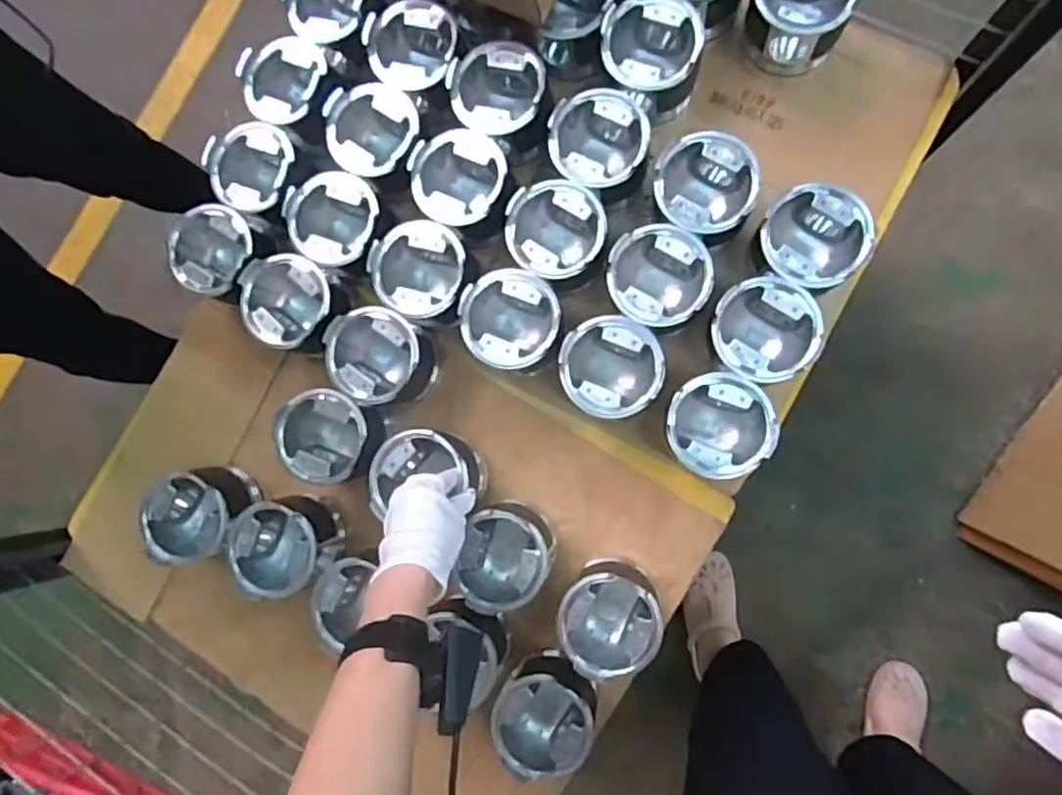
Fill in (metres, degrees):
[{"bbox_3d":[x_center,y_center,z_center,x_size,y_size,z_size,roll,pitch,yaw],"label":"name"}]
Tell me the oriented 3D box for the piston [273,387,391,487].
[{"bbox_3d":[-0.212,0.041,0.703,0.105,0.083,0.090,11,89,9],"label":"piston"}]

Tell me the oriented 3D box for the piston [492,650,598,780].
[{"bbox_3d":[0.014,0.326,0.677,0.094,0.112,0.090,0,87,9],"label":"piston"}]

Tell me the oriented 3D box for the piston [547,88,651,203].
[{"bbox_3d":[0.073,-0.255,0.686,0.096,0.092,0.095,0,87,9],"label":"piston"}]

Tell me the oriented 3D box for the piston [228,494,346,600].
[{"bbox_3d":[-0.261,0.161,0.726,0.095,0.086,0.097,0,87,9],"label":"piston"}]

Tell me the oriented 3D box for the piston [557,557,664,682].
[{"bbox_3d":[0.080,0.218,0.669,0.094,0.096,0.096,0,87,9],"label":"piston"}]

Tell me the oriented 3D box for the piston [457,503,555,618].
[{"bbox_3d":[-0.023,0.162,0.681,0.092,0.094,0.100,15,90,9],"label":"piston"}]

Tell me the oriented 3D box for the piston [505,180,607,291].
[{"bbox_3d":[0.031,-0.164,0.689,0.093,0.089,0.096,0,87,9],"label":"piston"}]

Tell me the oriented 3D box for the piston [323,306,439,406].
[{"bbox_3d":[-0.157,-0.041,0.706,0.104,0.075,0.097,0,87,9],"label":"piston"}]

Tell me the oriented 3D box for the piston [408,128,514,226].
[{"bbox_3d":[-0.068,-0.222,0.701,0.095,0.080,0.093,-17,85,8],"label":"piston"}]

